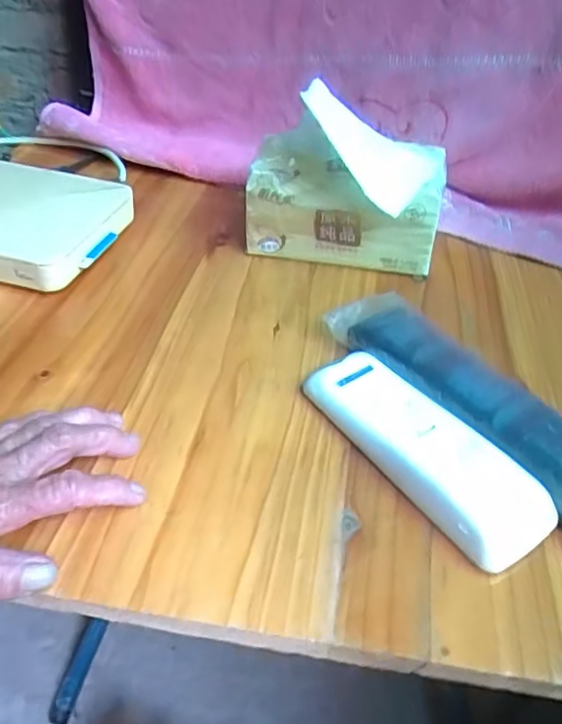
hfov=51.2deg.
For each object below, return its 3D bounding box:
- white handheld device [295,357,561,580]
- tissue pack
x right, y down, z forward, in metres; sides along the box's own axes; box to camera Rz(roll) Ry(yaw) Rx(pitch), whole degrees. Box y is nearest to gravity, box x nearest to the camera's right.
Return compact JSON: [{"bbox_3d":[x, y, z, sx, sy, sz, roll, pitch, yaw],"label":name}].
[{"bbox_3d":[0.077,0.046,0.327,0.055,0.027,0.148,-22,46,-26],"label":"white handheld device"},{"bbox_3d":[0.050,-0.140,0.457,0.146,0.134,0.057,7,40,6],"label":"tissue pack"}]

